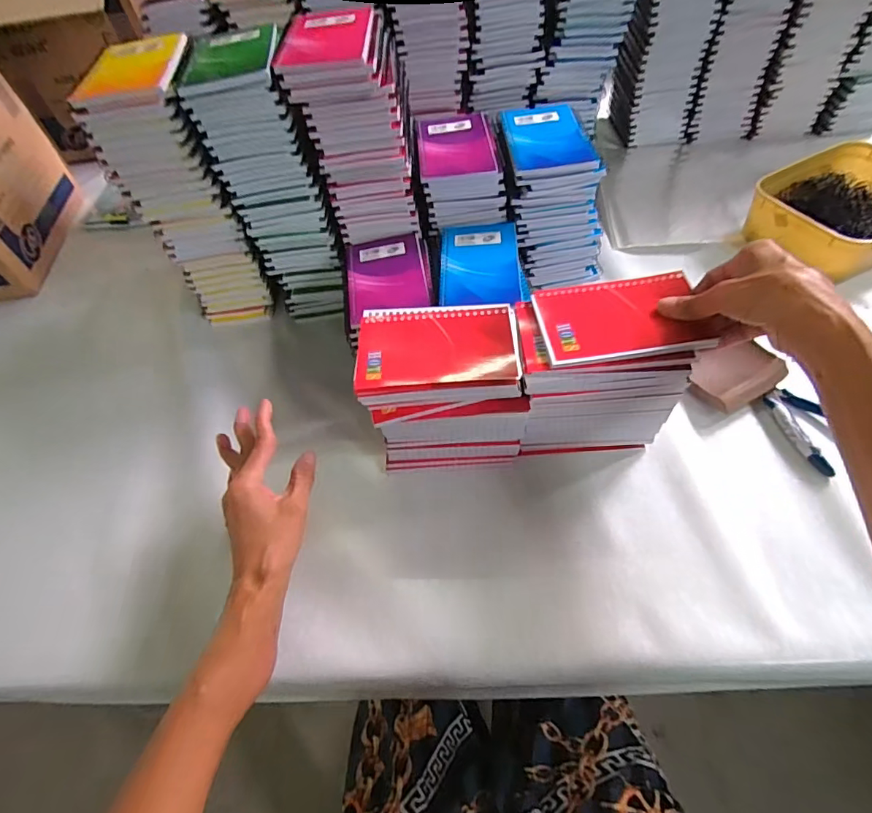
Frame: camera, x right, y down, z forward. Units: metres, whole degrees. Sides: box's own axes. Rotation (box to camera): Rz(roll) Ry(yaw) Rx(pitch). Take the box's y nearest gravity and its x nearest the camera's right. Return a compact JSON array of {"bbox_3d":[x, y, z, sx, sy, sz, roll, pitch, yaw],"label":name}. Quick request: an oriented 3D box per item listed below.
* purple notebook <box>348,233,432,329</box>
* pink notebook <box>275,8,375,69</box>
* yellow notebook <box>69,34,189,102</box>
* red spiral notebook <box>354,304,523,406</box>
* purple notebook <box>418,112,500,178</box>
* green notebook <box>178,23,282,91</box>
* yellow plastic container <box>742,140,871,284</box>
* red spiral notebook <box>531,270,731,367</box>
[{"bbox_3d":[-0.052,-0.136,0.497,0.081,0.013,0.127,-9,54,-1],"label":"purple notebook"},{"bbox_3d":[-0.102,-0.350,0.446,0.086,0.007,0.126,-5,54,2],"label":"pink notebook"},{"bbox_3d":[-0.281,-0.318,0.444,0.082,0.013,0.125,-8,54,0],"label":"yellow notebook"},{"bbox_3d":[0.002,-0.047,0.406,0.132,0.026,0.090,-5,58,5],"label":"red spiral notebook"},{"bbox_3d":[0.023,-0.298,0.536,0.083,0.015,0.116,-5,54,2],"label":"purple notebook"},{"bbox_3d":[-0.191,-0.330,0.444,0.083,0.009,0.113,-8,54,0],"label":"green notebook"},{"bbox_3d":[0.520,-0.249,0.609,0.203,0.065,0.162,-29,57,-15],"label":"yellow plastic container"},{"bbox_3d":[0.155,-0.077,0.398,0.134,0.008,0.086,-7,54,1],"label":"red spiral notebook"}]

